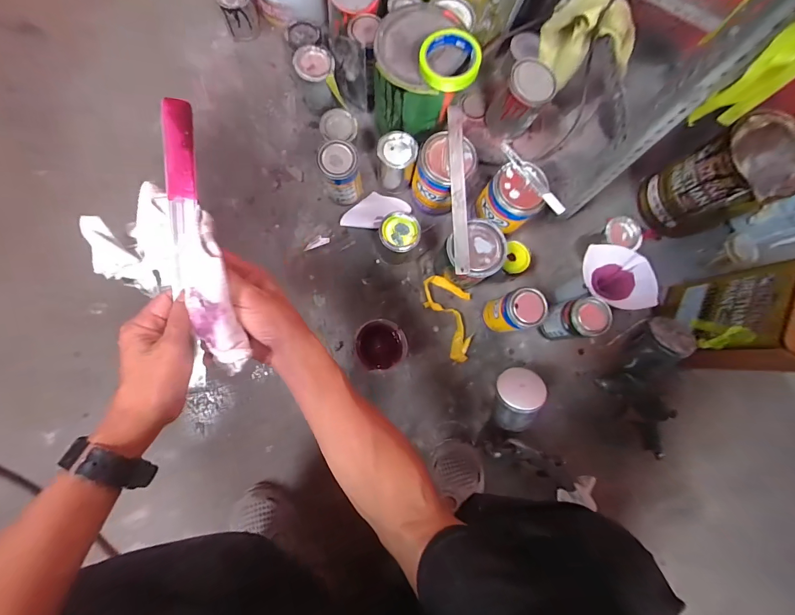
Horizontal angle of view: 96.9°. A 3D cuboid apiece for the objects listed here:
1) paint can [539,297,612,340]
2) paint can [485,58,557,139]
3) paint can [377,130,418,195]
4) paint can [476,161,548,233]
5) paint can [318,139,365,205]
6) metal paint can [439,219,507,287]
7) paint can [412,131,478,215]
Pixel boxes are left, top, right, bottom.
[{"bbox_3d":[0.325,0.022,0.657,0.060,0.141,0.066,1,81,-6],"label":"paint can"},{"bbox_3d":[0.250,-0.420,0.725,0.089,0.128,0.089,1,81,-6],"label":"paint can"},{"bbox_3d":[-0.005,-0.288,0.711,0.073,0.105,0.076,0,81,-6],"label":"paint can"},{"bbox_3d":[0.217,-0.204,0.671,0.097,0.100,0.094,1,81,-6],"label":"paint can"},{"bbox_3d":[-0.105,-0.248,0.676,0.072,0.139,0.068,1,81,-6],"label":"paint can"},{"bbox_3d":[0.132,-0.092,0.678,0.106,0.138,0.102,-25,85,-9],"label":"metal paint can"},{"bbox_3d":[0.083,-0.254,0.688,0.096,0.129,0.104,1,81,-6],"label":"paint can"}]

